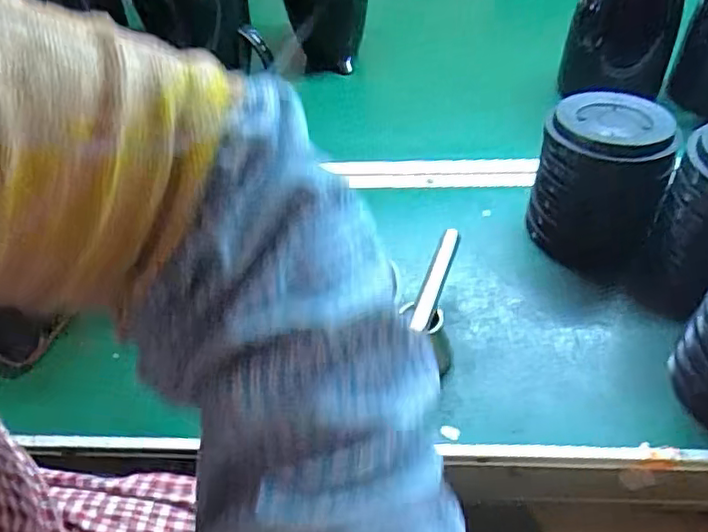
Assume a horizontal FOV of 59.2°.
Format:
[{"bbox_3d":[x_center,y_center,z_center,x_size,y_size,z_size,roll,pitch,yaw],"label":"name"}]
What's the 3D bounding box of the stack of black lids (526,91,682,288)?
[{"bbox_3d":[0.246,-0.085,0.632,0.123,0.129,0.124,16,50,19],"label":"stack of black lids"}]

